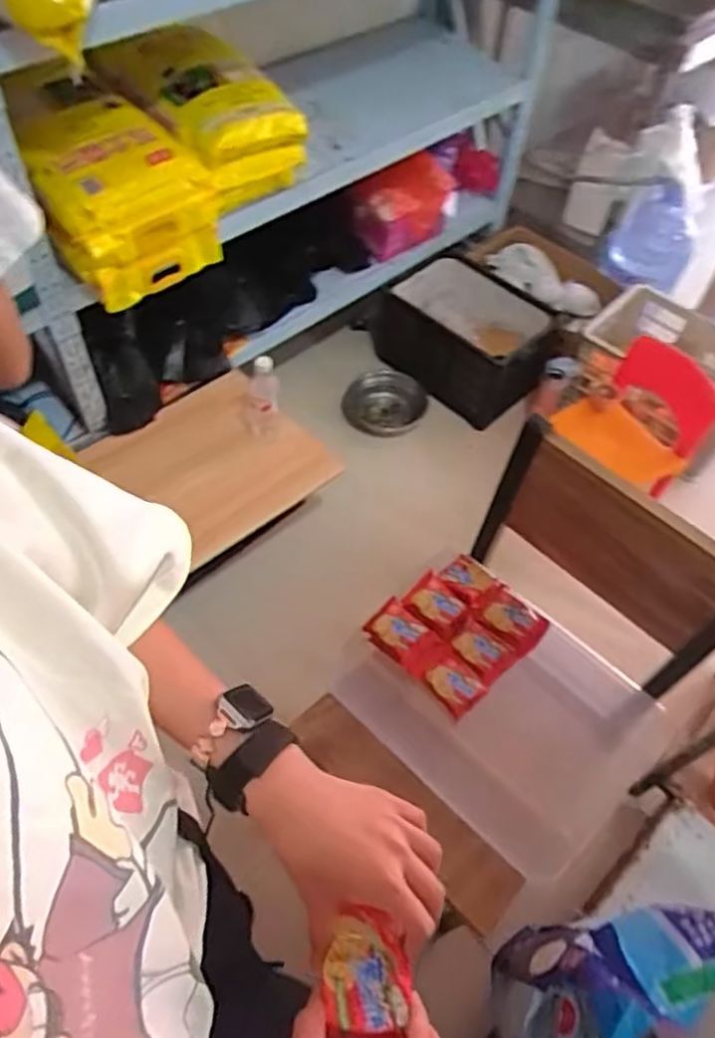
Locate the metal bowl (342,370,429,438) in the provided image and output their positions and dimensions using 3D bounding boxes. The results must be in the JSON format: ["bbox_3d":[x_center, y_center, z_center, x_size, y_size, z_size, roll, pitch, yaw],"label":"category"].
[{"bbox_3d":[0.075,-0.318,1.929,0.226,0.075,0.188,10,55,3],"label":"metal bowl"}]

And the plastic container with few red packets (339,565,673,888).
[{"bbox_3d":[0.200,0.270,1.001,0.393,0.164,0.281,33,59,18],"label":"plastic container with few red packets"}]

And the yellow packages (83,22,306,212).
[{"bbox_3d":[-0.303,-0.773,1.369,0.339,0.214,0.256,33,59,18],"label":"yellow packages"}]

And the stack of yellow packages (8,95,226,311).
[{"bbox_3d":[-0.429,-0.572,1.263,0.279,0.239,0.207,-33,63,-24],"label":"stack of yellow packages"}]

